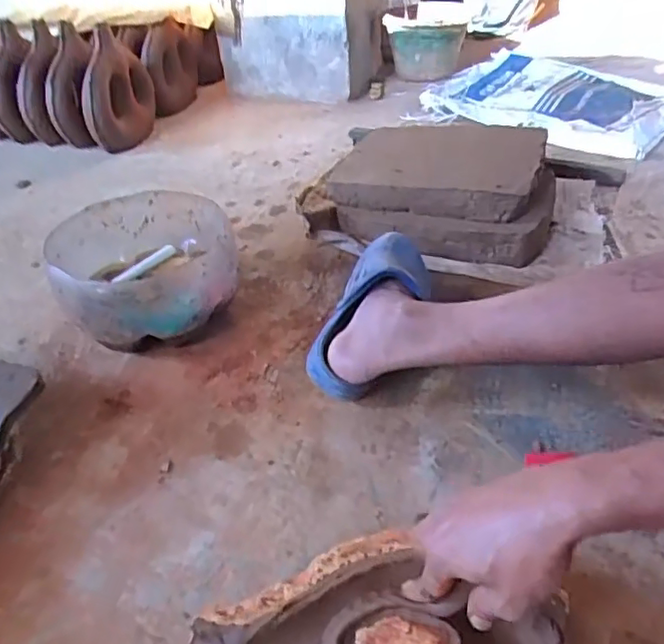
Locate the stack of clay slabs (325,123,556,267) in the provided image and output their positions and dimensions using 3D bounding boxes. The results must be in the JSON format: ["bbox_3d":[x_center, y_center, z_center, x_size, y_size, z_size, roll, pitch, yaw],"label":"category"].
[{"bbox_3d":[0.179,-0.218,0.942,0.329,0.129,0.232,11,42,19],"label":"stack of clay slabs"}]

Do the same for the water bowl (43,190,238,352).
[{"bbox_3d":[-0.253,-0.070,0.809,0.222,0.130,0.243,-3,39,2],"label":"water bowl"}]

